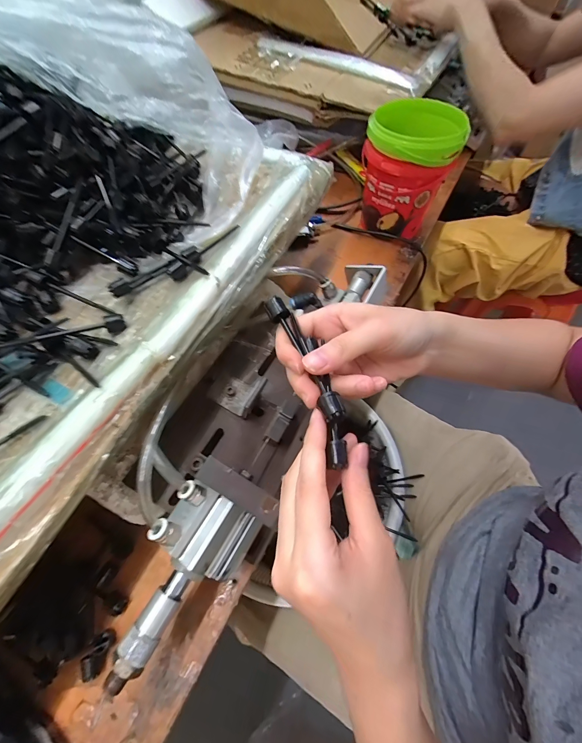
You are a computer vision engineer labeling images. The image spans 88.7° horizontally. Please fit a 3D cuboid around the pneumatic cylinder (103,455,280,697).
[{"bbox_3d":[-0.078,0.147,0.228,0.071,0.045,0.153,33,77,-14],"label":"pneumatic cylinder"}]

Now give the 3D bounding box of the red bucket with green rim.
[{"bbox_3d":[0.180,-0.314,0.479,0.125,0.154,0.129,-1,60,2],"label":"red bucket with green rim"}]

